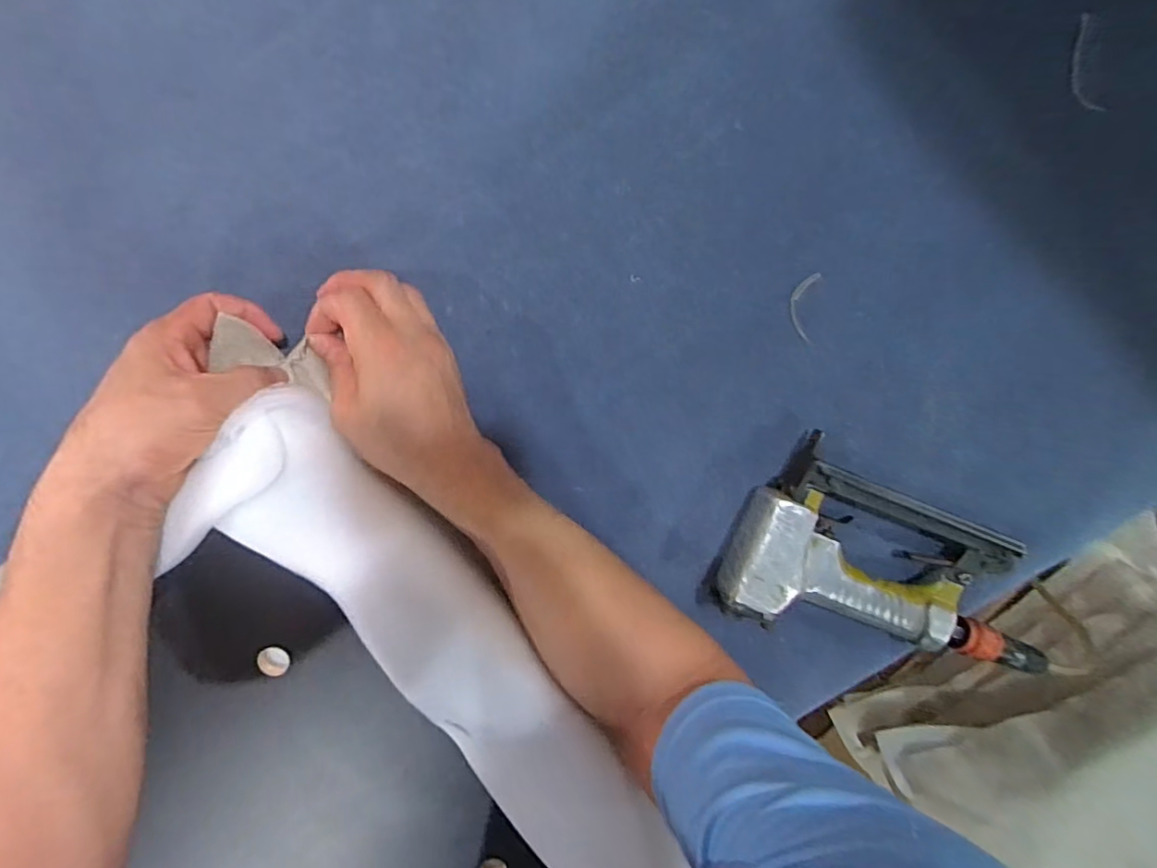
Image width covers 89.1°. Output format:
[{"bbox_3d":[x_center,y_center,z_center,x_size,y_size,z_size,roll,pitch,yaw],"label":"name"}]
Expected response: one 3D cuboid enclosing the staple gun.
[{"bbox_3d":[0.228,0.110,0.437,0.230,0.043,0.139,28,98,-6],"label":"staple gun"}]

